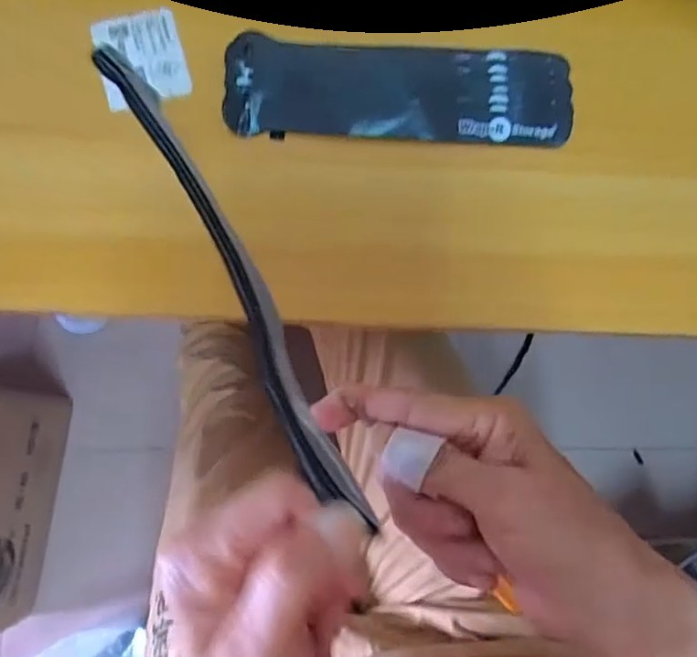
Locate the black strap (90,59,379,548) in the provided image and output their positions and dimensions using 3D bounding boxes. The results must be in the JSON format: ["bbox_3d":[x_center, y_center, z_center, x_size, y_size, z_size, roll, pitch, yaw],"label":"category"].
[{"bbox_3d":[-0.041,-0.020,0.197,0.014,0.013,0.183,-27,80,-6],"label":"black strap"}]

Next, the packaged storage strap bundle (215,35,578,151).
[{"bbox_3d":[0.030,-0.141,0.344,0.199,0.022,0.062,3,81,-2],"label":"packaged storage strap bundle"}]

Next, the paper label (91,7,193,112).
[{"bbox_3d":[-0.122,-0.160,0.345,0.049,0.006,0.061,-15,82,-5],"label":"paper label"}]

